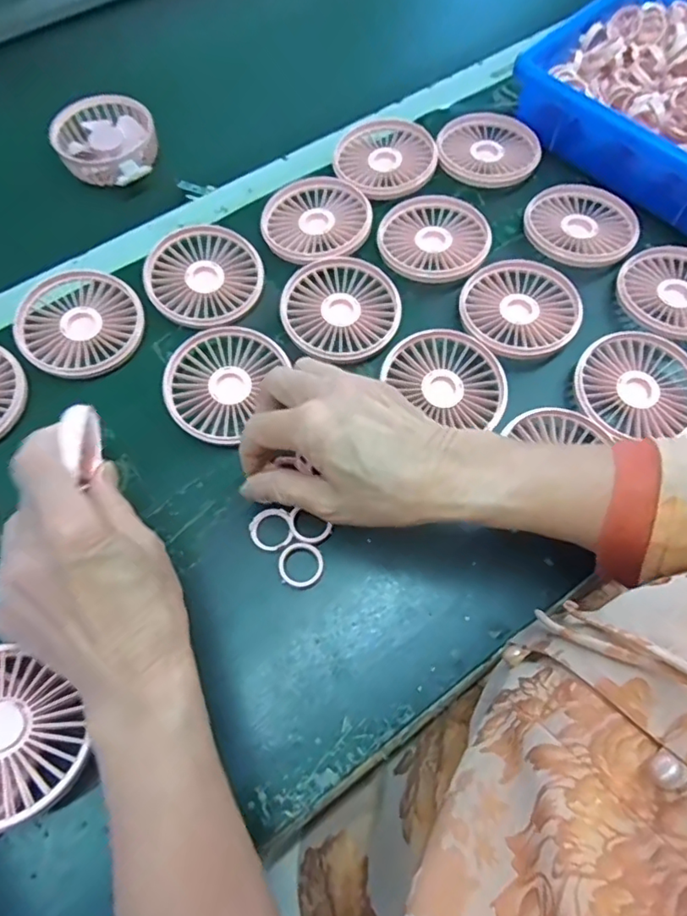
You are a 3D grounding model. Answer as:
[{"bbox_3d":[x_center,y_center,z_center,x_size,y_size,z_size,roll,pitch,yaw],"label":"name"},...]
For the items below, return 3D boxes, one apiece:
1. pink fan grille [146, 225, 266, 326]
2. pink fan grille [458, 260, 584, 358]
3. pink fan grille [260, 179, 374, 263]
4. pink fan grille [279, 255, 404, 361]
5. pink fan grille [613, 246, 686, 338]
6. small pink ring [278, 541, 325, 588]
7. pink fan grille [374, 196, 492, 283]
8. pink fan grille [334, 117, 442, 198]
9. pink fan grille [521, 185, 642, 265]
[{"bbox_3d":[-0.109,-0.143,0.432,0.084,0.011,0.087,30,69,14],"label":"pink fan grille"},{"bbox_3d":[0.134,-0.114,0.423,0.087,0.009,0.083,0,65,0],"label":"pink fan grille"},{"bbox_3d":[-0.022,-0.194,0.456,0.087,0.010,0.086,0,65,1],"label":"pink fan grille"},{"bbox_3d":[-0.002,-0.113,0.423,0.087,0.015,0.086,0,65,0],"label":"pink fan grille"},{"bbox_3d":[0.257,-0.128,0.430,0.088,0.012,0.086,0,65,0],"label":"pink fan grille"},{"bbox_3d":[-0.027,0.067,0.351,0.028,0.008,0.027,0,65,0],"label":"small pink ring"},{"bbox_3d":[0.073,-0.175,0.449,0.083,0.010,0.086,0,65,0],"label":"pink fan grille"},{"bbox_3d":[0.036,-0.261,0.485,0.085,0.013,0.086,0,65,0],"label":"pink fan grille"},{"bbox_3d":[0.193,-0.189,0.457,0.086,0.014,0.085,28,68,13],"label":"pink fan grille"}]

